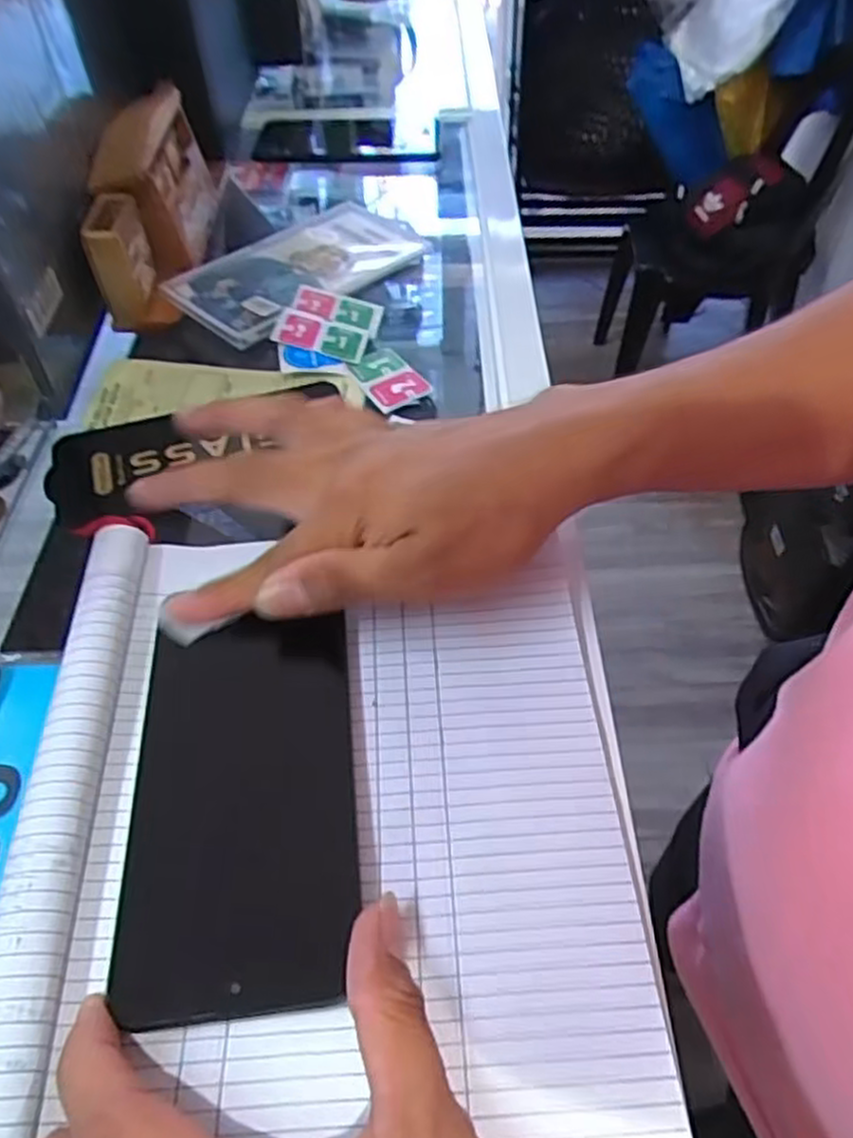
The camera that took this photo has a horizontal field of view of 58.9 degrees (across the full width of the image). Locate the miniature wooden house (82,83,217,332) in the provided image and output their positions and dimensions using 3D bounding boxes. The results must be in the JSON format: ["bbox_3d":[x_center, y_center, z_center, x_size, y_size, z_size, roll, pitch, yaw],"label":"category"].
[{"bbox_3d":[-0.182,-0.250,0.504,0.063,0.077,0.189,-6,51,-5],"label":"miniature wooden house"}]

